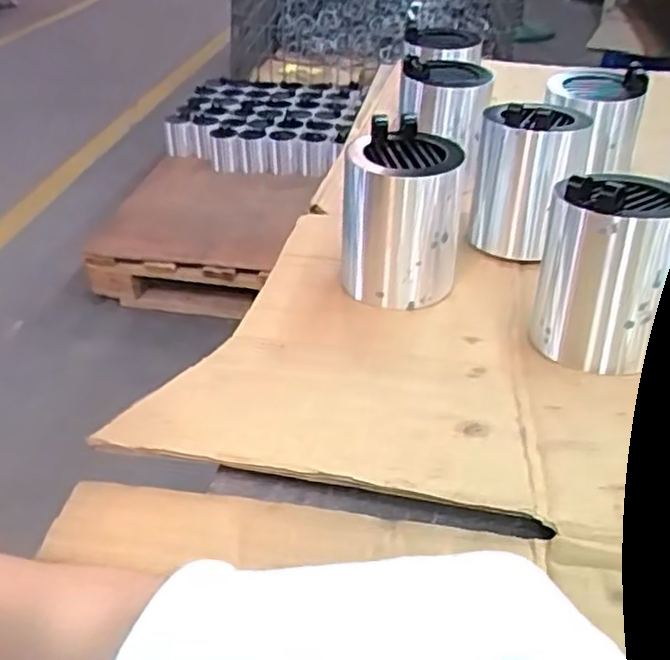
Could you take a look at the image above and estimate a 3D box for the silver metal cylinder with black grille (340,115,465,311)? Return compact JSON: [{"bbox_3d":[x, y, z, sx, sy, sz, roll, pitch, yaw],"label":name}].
[{"bbox_3d":[0.048,-0.089,0.544,0.083,0.115,0.085,1,36,1],"label":"silver metal cylinder with black grille"}]

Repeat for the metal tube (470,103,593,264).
[{"bbox_3d":[0.161,-0.129,0.603,0.082,0.115,0.083,7,37,9],"label":"metal tube"}]

